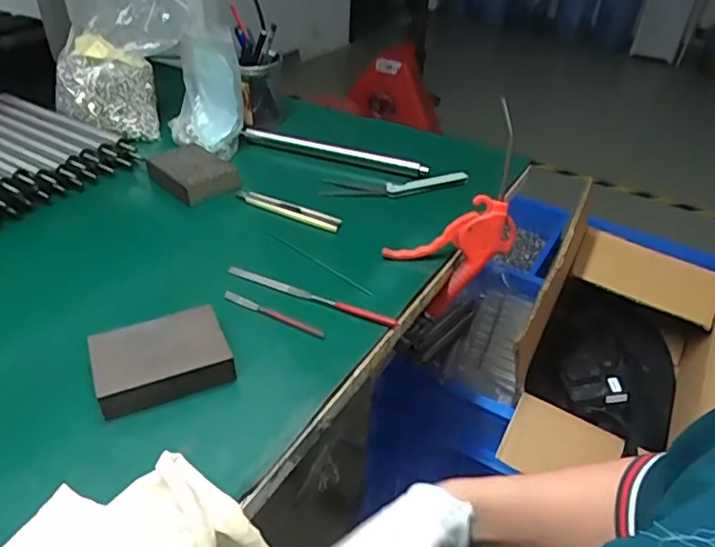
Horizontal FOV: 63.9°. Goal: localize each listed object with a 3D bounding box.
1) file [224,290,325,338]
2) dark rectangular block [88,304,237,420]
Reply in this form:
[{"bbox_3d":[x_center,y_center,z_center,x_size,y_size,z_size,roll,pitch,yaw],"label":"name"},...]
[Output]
[{"bbox_3d":[-0.075,0.035,0.508,0.105,0.004,0.009,22,40,23],"label":"file"},{"bbox_3d":[-0.152,0.067,0.446,0.096,0.028,0.075,-14,40,-23],"label":"dark rectangular block"}]

